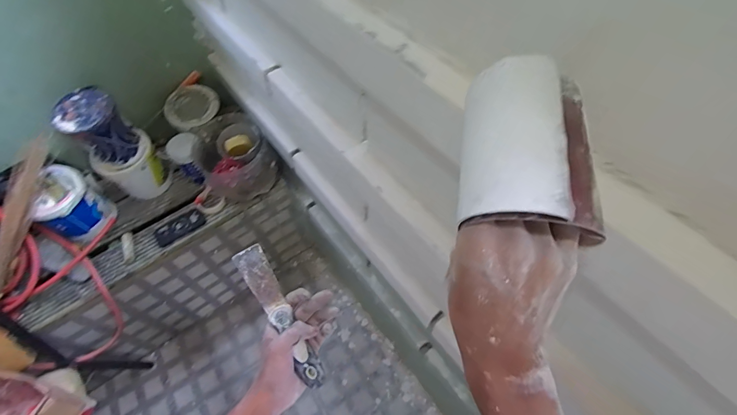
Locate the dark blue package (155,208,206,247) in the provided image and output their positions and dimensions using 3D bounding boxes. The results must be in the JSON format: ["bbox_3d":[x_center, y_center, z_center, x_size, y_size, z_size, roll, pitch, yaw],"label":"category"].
[{"bbox_3d":[-0.675,0.069,1.298,0.175,0.018,0.076,-35,63,-18],"label":"dark blue package"}]

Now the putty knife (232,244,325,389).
[{"bbox_3d":[-0.111,0.137,0.468,0.035,0.011,0.194,-31,79,-16],"label":"putty knife"}]

